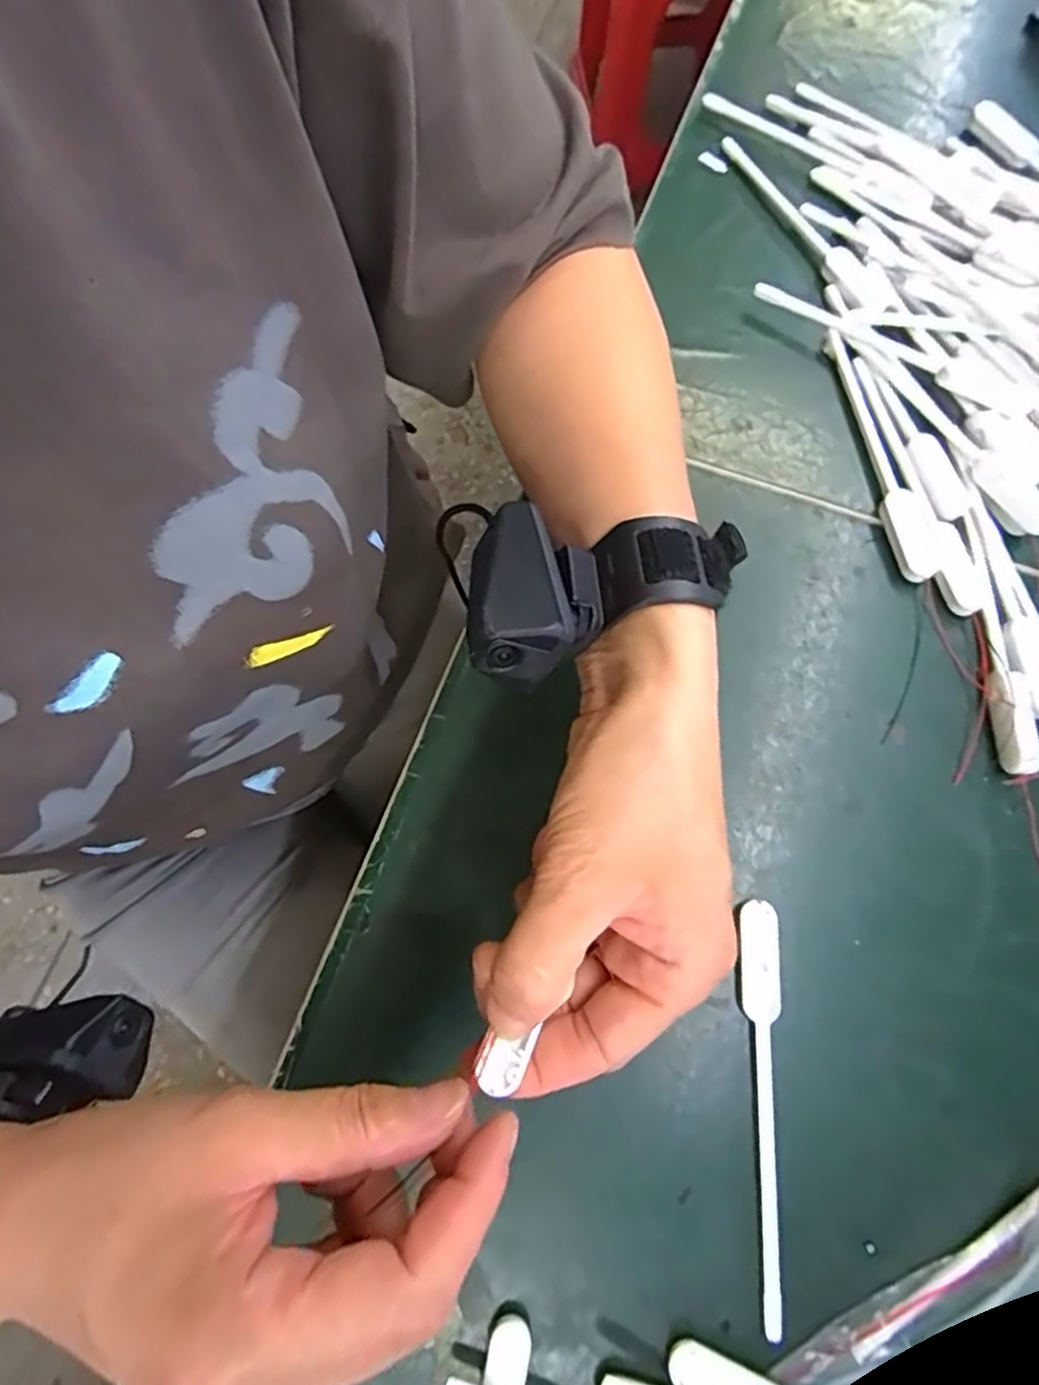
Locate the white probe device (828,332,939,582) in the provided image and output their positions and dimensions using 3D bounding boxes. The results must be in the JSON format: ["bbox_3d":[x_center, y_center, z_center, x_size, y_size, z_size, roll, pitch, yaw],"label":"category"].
[{"bbox_3d":[0.177,-0.118,0.337,0.016,0.007,0.137,-9,74,-2],"label":"white probe device"}]

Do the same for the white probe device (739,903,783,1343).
[{"bbox_3d":[0.095,0.155,0.260,0.014,0.006,0.144,2,74,1],"label":"white probe device"}]

